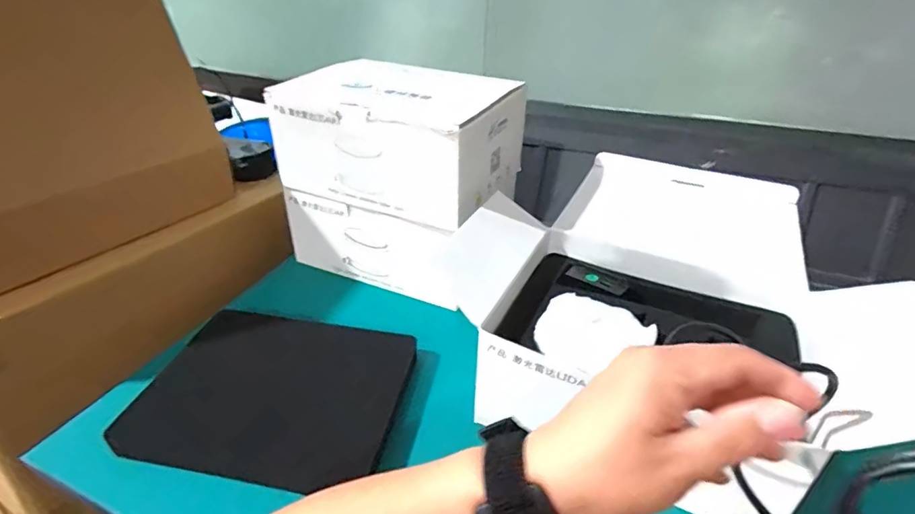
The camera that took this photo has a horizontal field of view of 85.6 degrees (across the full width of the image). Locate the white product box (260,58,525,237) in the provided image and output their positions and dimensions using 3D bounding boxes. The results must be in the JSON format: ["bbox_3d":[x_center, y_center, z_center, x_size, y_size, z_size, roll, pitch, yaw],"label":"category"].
[{"bbox_3d":[-0.079,-0.156,0.658,0.279,0.130,0.192,16,36,22],"label":"white product box"}]

